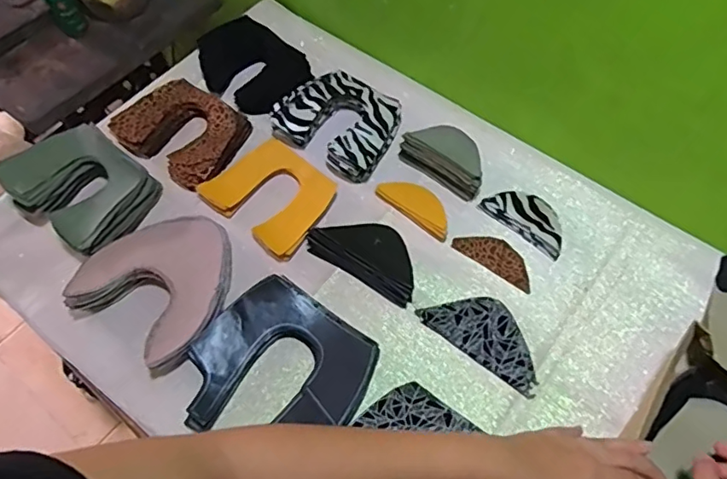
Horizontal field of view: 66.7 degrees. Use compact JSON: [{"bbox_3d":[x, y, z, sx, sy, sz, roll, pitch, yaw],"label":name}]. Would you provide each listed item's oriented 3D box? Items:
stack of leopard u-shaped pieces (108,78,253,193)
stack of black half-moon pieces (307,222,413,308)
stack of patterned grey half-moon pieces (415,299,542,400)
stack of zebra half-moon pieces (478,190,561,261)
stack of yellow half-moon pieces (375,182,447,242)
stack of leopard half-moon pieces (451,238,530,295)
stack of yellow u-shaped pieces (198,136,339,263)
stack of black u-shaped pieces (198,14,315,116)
[{"bbox_3d":[-0.258,-0.155,0.772,0.171,0.030,0.131,28,65,15],"label":"stack of leopard u-shaped pieces"},{"bbox_3d":[0.003,0.015,0.673,0.143,0.034,0.077,26,65,14],"label":"stack of black half-moon pieces"},{"bbox_3d":[0.142,0.107,0.632,0.143,0.015,0.070,35,67,18],"label":"stack of patterned grey half-moon pieces"},{"bbox_3d":[0.212,-0.029,0.704,0.111,0.013,0.060,38,68,19],"label":"stack of zebra half-moon pieces"},{"bbox_3d":[0.070,-0.046,0.711,0.105,0.017,0.045,36,67,19],"label":"stack of yellow half-moon pieces"},{"bbox_3d":[0.166,0.021,0.686,0.105,0.005,0.045,33,66,17],"label":"stack of leopard half-moon pieces"},{"bbox_3d":[-0.117,-0.059,0.716,0.155,0.026,0.126,40,69,20],"label":"stack of yellow u-shaped pieces"},{"bbox_3d":[-0.169,-0.262,0.829,0.167,0.048,0.126,41,69,20],"label":"stack of black u-shaped pieces"}]

